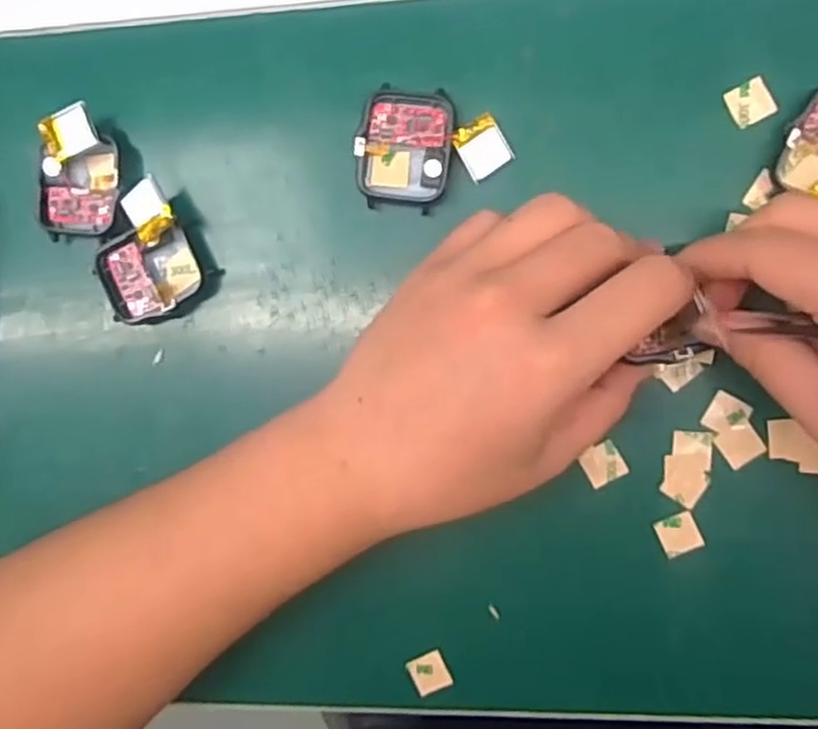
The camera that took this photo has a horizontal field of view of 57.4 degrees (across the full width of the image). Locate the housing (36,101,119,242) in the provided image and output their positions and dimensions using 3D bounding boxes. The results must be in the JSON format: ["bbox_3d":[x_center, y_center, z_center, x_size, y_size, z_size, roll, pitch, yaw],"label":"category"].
[{"bbox_3d":[-0.139,-0.080,0.314,0.036,0.016,0.050,2,93,6],"label":"housing"}]

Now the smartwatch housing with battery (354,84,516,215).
[{"bbox_3d":[0.009,-0.086,0.300,0.059,0.015,0.045,5,93,6],"label":"smartwatch housing with battery"}]

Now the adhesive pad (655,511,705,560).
[{"bbox_3d":[0.109,0.069,0.300,0.016,0.004,0.016,-25,90,7],"label":"adhesive pad"}]

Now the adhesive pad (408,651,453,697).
[{"bbox_3d":[0.009,0.132,0.318,0.016,0.004,0.016,-25,90,7],"label":"adhesive pad"}]

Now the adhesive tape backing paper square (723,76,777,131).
[{"bbox_3d":[0.132,-0.101,0.287,0.016,0.004,0.016,-27,90,7],"label":"adhesive tape backing paper square"}]

